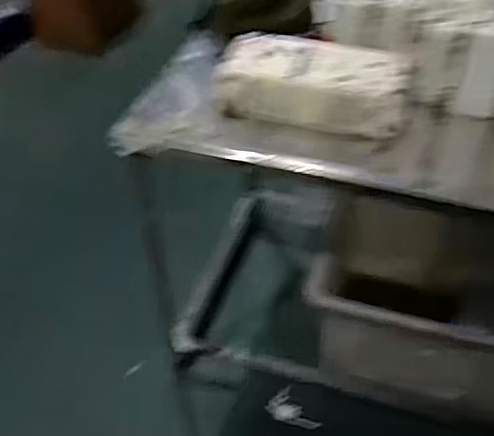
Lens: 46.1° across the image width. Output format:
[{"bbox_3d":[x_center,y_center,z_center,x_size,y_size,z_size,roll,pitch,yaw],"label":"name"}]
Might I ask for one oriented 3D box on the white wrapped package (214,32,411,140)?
[{"bbox_3d":[0.123,-0.252,1.077,0.344,0.099,0.163,14,47,13],"label":"white wrapped package"}]

